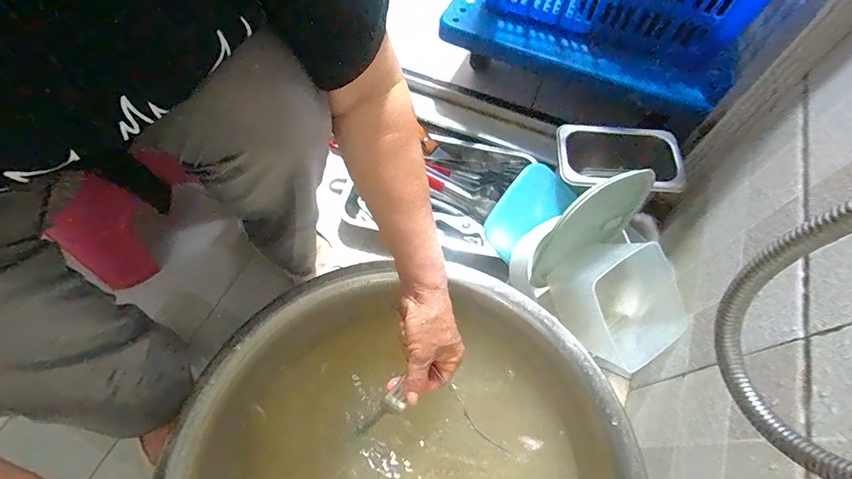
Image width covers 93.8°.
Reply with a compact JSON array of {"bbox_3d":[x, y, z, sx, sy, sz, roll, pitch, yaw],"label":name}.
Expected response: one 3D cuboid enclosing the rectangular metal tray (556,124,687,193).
[{"bbox_3d":[0.266,-0.115,0.553,0.163,0.025,0.108,5,62,1],"label":"rectangular metal tray"}]

